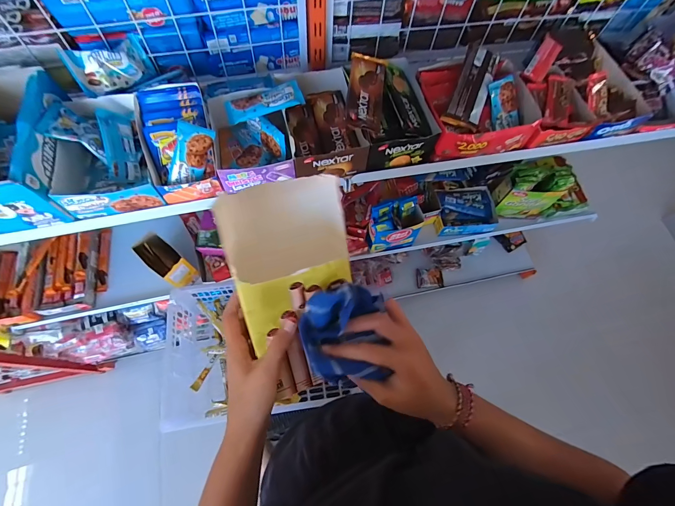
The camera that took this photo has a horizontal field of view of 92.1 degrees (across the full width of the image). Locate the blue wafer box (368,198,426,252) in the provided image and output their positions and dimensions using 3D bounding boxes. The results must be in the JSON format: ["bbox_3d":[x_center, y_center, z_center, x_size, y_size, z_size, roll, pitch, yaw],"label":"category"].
[{"bbox_3d":[0.154,-0.073,0.881,0.132,0.154,0.071,-8,67,-6],"label":"blue wafer box"}]

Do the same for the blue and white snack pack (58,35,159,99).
[{"bbox_3d":[-0.381,-0.321,0.557,0.033,0.068,0.135,22,50,36],"label":"blue and white snack pack"}]

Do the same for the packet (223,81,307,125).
[{"bbox_3d":[-0.123,-0.254,0.547,0.127,0.024,0.058,-11,68,-7],"label":"packet"}]

